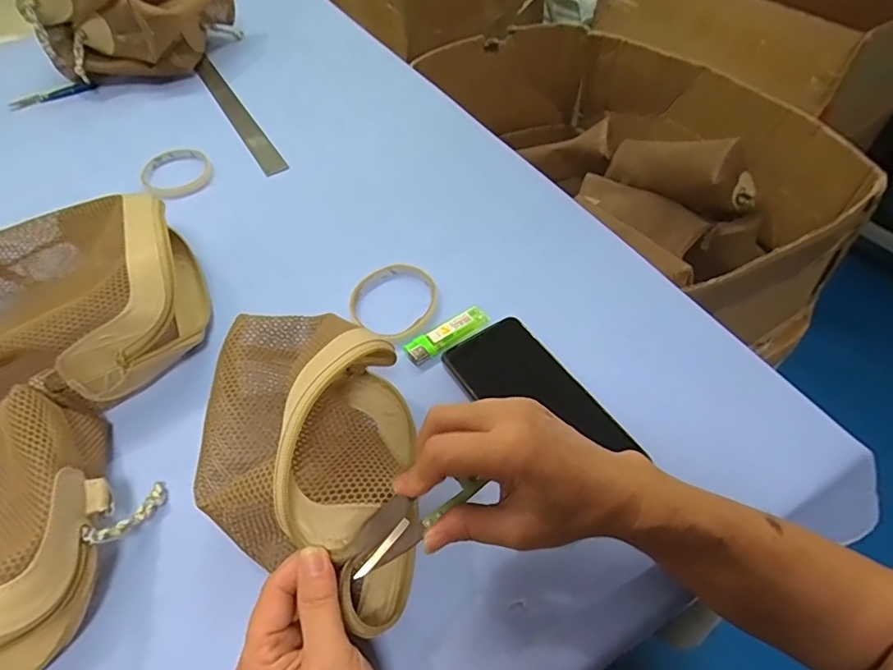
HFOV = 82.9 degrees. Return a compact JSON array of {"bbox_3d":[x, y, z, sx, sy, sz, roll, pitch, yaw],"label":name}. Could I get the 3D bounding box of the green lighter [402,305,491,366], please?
[{"bbox_3d":[0.002,0.000,0.441,0.080,0.012,0.022,-31,57,-20],"label":"green lighter"}]

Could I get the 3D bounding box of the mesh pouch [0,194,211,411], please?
[{"bbox_3d":[-0.317,-0.032,0.433,0.189,0.084,0.205,-27,56,-18],"label":"mesh pouch"}]

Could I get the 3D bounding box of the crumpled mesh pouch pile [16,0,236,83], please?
[{"bbox_3d":[-0.464,-0.488,0.759,0.172,0.145,0.240,18,55,16],"label":"crumpled mesh pouch pile"}]

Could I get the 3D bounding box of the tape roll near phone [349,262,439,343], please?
[{"bbox_3d":[-0.048,-0.033,0.474,0.084,0.010,0.084,-1,52,1],"label":"tape roll near phone"}]

